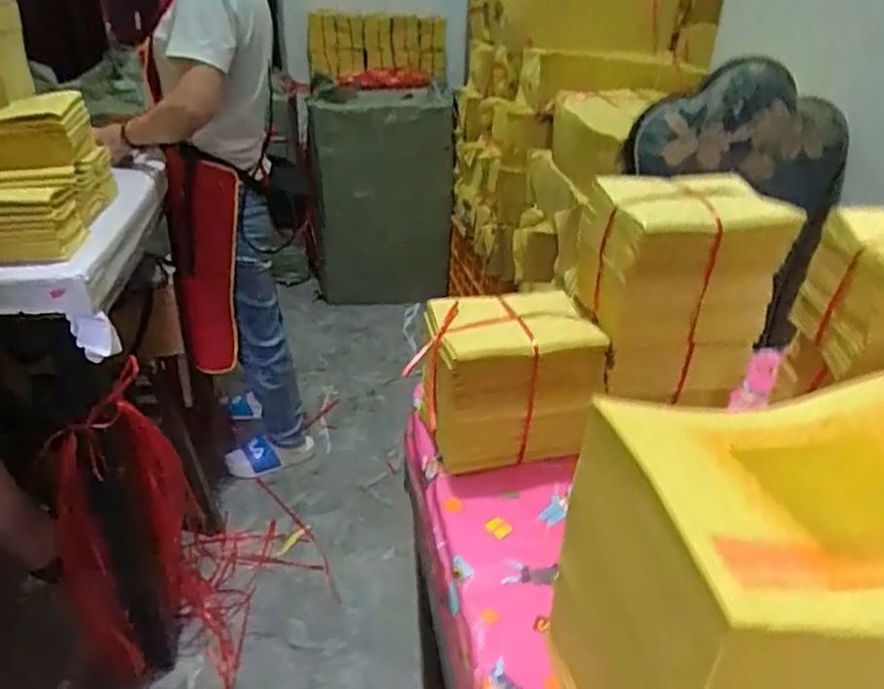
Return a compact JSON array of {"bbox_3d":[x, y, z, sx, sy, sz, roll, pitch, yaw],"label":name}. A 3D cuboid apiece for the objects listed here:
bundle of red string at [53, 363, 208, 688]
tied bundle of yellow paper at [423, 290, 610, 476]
[{"bbox_3d":[-0.569,0.335,1.184,0.218,0.528,0.230,-10,31,-19],"label":"bundle of red string"},{"bbox_3d":[0.067,0.038,0.694,0.173,0.143,0.117,-6,30,-12],"label":"tied bundle of yellow paper"}]

